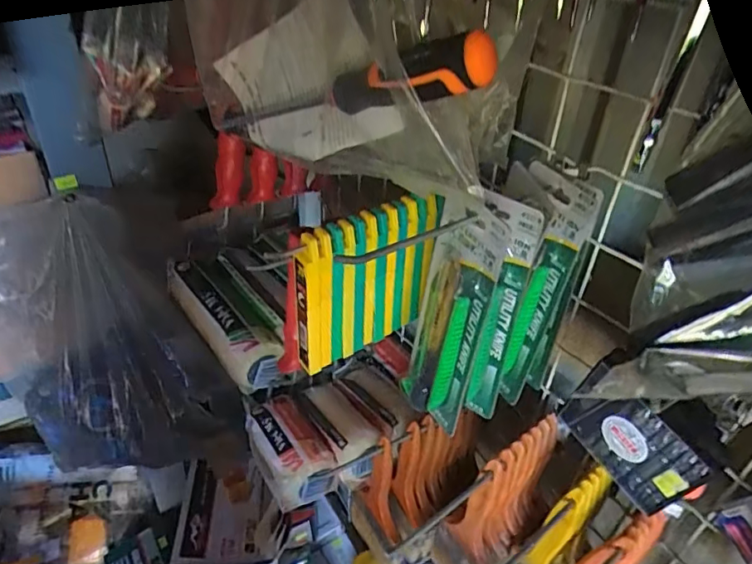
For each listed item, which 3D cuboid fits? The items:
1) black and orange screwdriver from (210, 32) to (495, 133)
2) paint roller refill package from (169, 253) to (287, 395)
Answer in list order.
[{"bbox_3d":[-0.032,-0.127,0.353,0.249,0.029,0.030,8,29,45],"label":"black and orange screwdriver"},{"bbox_3d":[-0.180,0.034,0.624,0.079,0.046,0.230,-21,42,-31],"label":"paint roller refill package"}]

